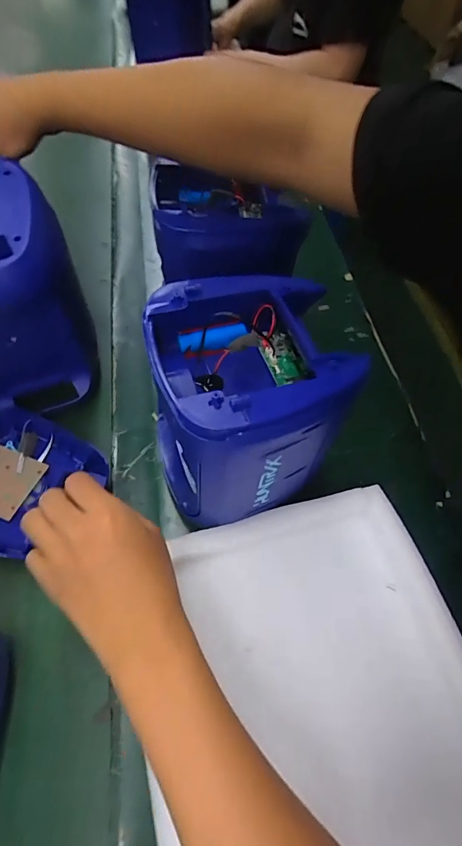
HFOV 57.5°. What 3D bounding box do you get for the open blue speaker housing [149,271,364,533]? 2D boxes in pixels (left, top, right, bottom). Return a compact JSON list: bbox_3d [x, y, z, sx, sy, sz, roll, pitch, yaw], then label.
[{"bbox_3d":[0.022,-0.019,0.407,0.173,0.179,0.162,-10,54,-2],"label":"open blue speaker housing"}]

